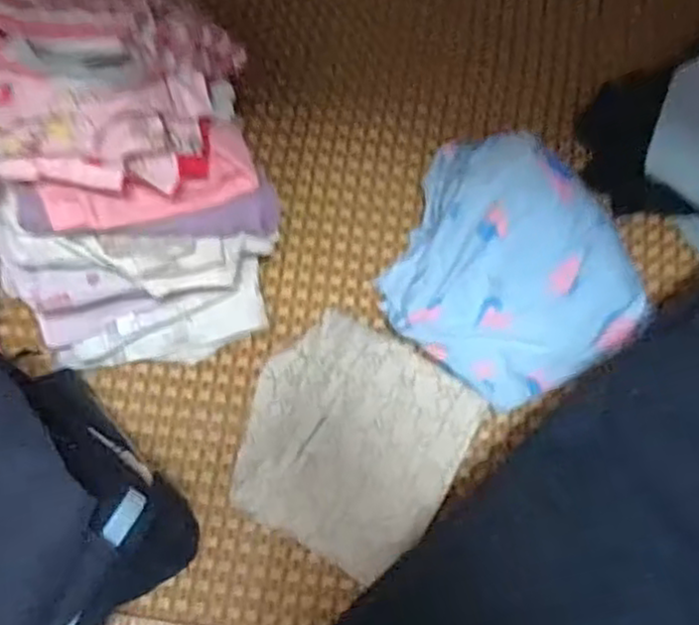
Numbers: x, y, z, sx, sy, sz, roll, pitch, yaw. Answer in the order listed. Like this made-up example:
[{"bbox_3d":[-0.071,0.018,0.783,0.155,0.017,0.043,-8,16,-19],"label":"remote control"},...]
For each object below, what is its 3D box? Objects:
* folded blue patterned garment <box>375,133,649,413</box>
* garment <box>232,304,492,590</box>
[{"bbox_3d":[0.151,-0.040,0.662,0.225,0.064,0.211,0,73,-1],"label":"folded blue patterned garment"},{"bbox_3d":[0.002,0.108,0.628,0.190,0.028,0.194,30,75,8],"label":"garment"}]

